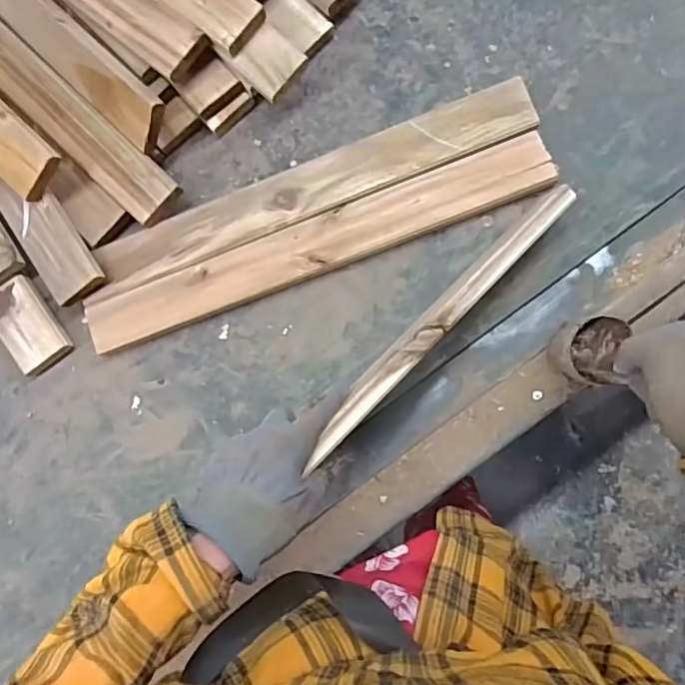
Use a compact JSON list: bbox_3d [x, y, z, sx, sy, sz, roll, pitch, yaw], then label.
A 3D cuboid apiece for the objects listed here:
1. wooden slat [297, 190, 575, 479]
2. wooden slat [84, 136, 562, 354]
[{"bbox_3d":[0.081,-0.024,0.432,0.024,0.007,0.294,43,77,9],"label":"wooden slat"},{"bbox_3d":[-0.027,-0.089,0.524,0.442,0.020,0.053,-20,81,3],"label":"wooden slat"}]

